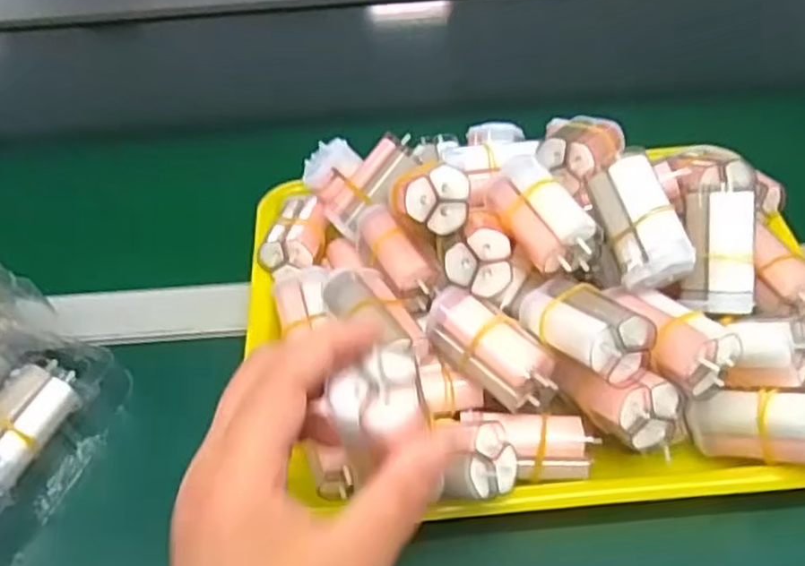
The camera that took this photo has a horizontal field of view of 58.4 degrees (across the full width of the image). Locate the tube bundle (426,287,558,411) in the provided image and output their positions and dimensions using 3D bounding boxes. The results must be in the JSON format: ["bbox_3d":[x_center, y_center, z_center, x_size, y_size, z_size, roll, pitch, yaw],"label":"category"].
[{"bbox_3d":[0.042,0.031,0.355,0.029,0.029,0.067,-32,53,-23],"label":"tube bundle"}]

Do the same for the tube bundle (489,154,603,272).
[{"bbox_3d":[0.071,-0.037,0.369,0.033,0.028,0.065,-19,49,-13],"label":"tube bundle"}]

